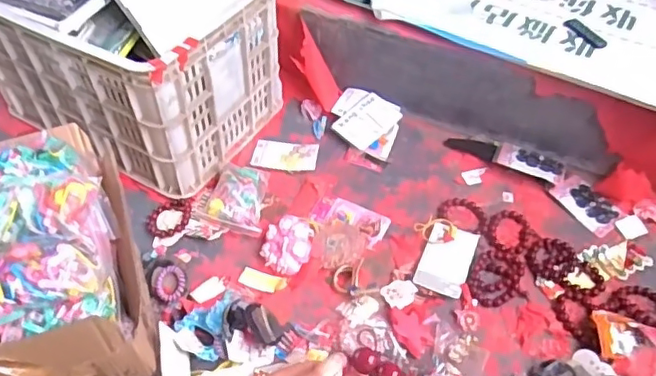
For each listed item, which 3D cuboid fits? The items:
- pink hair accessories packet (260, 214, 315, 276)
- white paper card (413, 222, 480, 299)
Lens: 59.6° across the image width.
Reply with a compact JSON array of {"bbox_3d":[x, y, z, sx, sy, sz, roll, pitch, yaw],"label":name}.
[{"bbox_3d":[-0.069,0.093,0.961,0.085,0.038,0.108,5,49,3],"label":"pink hair accessories packet"},{"bbox_3d":[0.202,0.118,0.971,0.081,0.006,0.136,19,53,14],"label":"white paper card"}]

